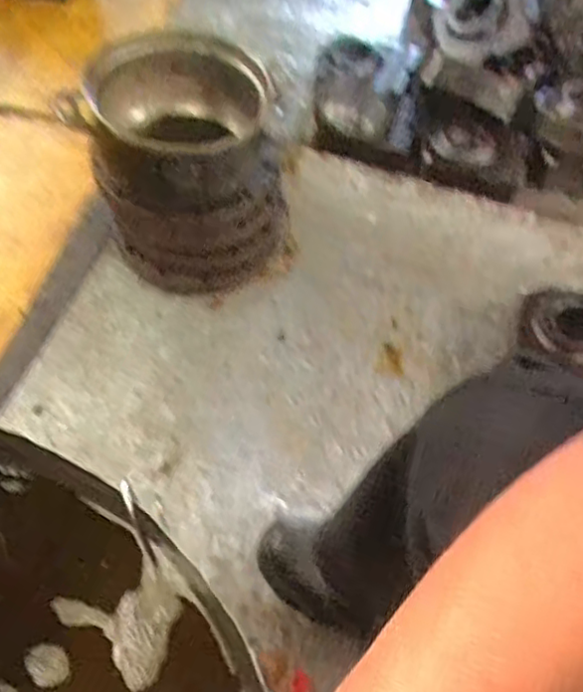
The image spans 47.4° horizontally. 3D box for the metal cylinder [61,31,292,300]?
[{"bbox_3d":[-0.153,-0.261,0.980,0.279,0.279,0.260,13,55,3],"label":"metal cylinder"}]

